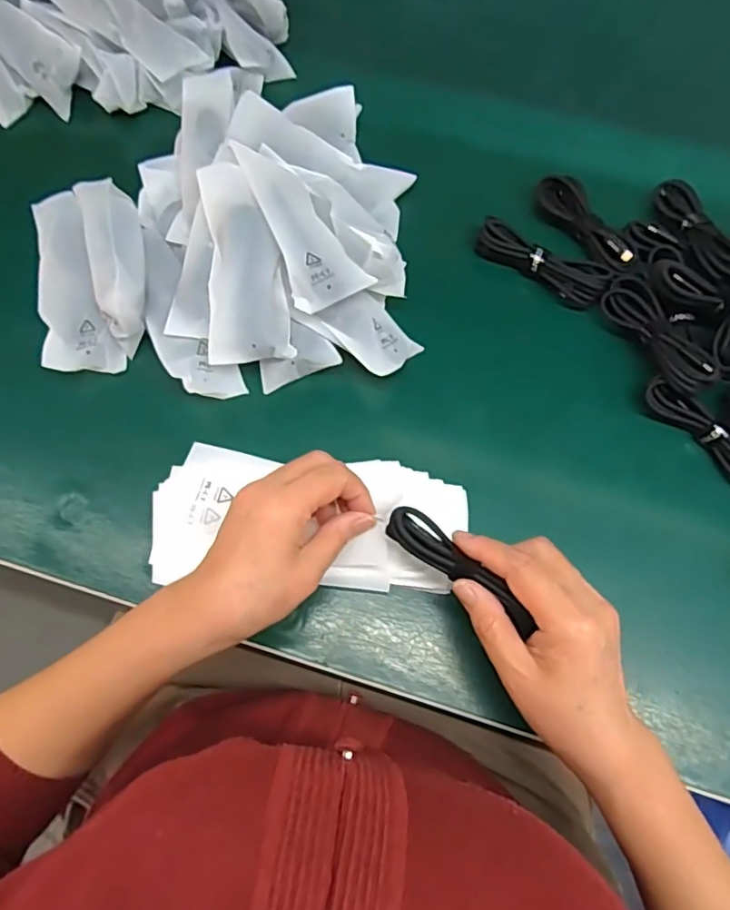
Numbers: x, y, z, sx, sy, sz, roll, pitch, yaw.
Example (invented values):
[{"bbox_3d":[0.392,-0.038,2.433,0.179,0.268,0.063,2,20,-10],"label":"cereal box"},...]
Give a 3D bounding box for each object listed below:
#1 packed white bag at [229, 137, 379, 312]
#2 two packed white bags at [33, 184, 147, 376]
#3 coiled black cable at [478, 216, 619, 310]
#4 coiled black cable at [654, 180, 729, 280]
[{"bbox_3d":[-0.052,-0.176,0.429,0.052,0.017,0.146,-23,75,-16],"label":"packed white bag"},{"bbox_3d":[-0.213,-0.146,0.449,0.081,0.039,0.163,-10,72,-4],"label":"two packed white bags"},{"bbox_3d":[0.143,-0.155,0.468,0.110,0.022,0.037,25,73,8],"label":"coiled black cable"},{"bbox_3d":[0.267,-0.184,0.463,0.032,0.022,0.104,-11,60,-3],"label":"coiled black cable"}]

